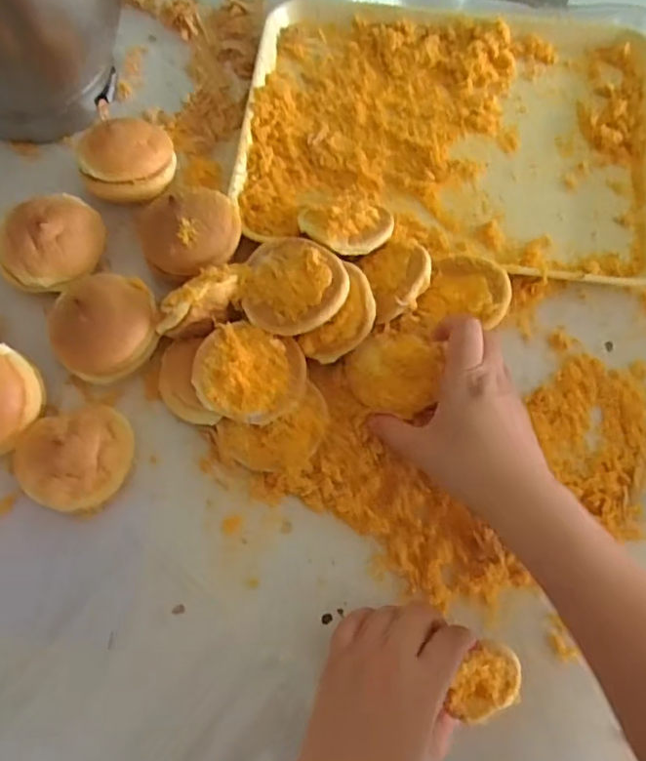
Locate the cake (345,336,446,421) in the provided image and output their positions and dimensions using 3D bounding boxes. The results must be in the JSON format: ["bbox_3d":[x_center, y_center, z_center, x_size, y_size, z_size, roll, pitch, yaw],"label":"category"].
[{"bbox_3d":[0.053,-0.005,0.474,0.069,0.027,0.061,14,70,4],"label":"cake"}]

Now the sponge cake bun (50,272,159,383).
[{"bbox_3d":[-0.169,-0.041,0.477,0.079,0.052,0.076,-1,69,-1],"label":"sponge cake bun"}]

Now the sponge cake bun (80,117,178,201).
[{"bbox_3d":[-0.166,-0.186,0.528,0.074,0.053,0.062,-10,70,-4],"label":"sponge cake bun"}]

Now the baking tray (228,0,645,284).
[{"bbox_3d":[0.123,-0.238,0.574,0.379,0.028,0.295,6,69,2],"label":"baking tray"}]

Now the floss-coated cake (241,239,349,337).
[{"bbox_3d":[-0.021,-0.072,0.463,0.077,0.024,0.077,1,79,18],"label":"floss-coated cake"}]

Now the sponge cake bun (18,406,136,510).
[{"bbox_3d":[-0.183,0.054,0.455,0.076,0.036,0.083,0,69,-1],"label":"sponge cake bun"}]

